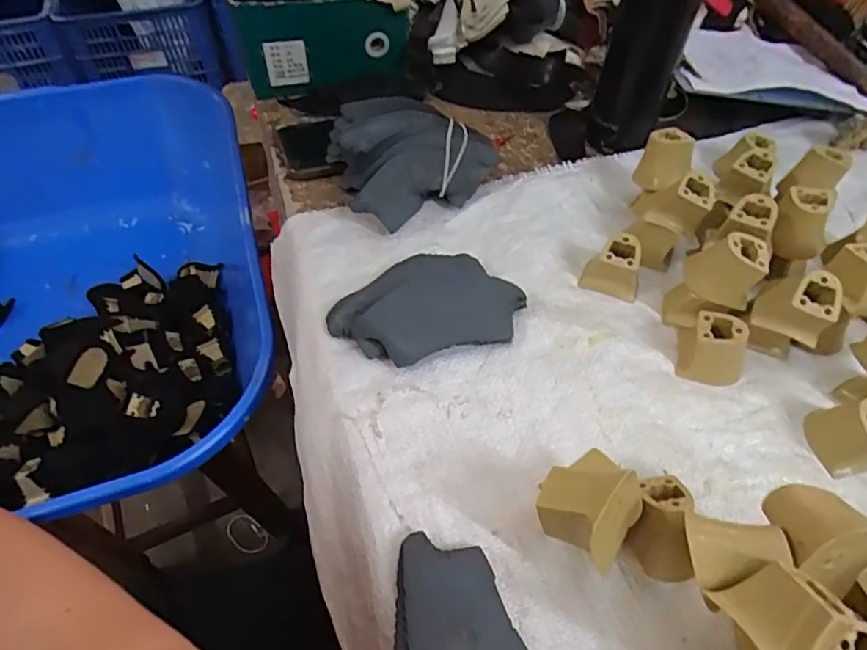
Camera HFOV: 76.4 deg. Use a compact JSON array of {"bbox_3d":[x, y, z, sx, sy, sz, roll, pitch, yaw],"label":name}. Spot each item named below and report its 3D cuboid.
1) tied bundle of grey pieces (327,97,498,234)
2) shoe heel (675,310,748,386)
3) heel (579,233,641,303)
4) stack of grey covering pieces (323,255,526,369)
[{"bbox_3d":[-0.024,-0.134,0.465,0.147,0.067,0.097,5,52,3],"label":"tied bundle of grey pieces"},{"bbox_3d":[0.194,0.015,0.380,0.038,0.034,0.044,17,53,12],"label":"shoe heel"},{"bbox_3d":[0.141,-0.046,0.426,0.042,0.038,0.029,17,54,13],"label":"heel"},{"bbox_3d":[-0.006,-0.015,0.399,0.132,0.029,0.083,-15,54,-13],"label":"stack of grey covering pieces"}]

